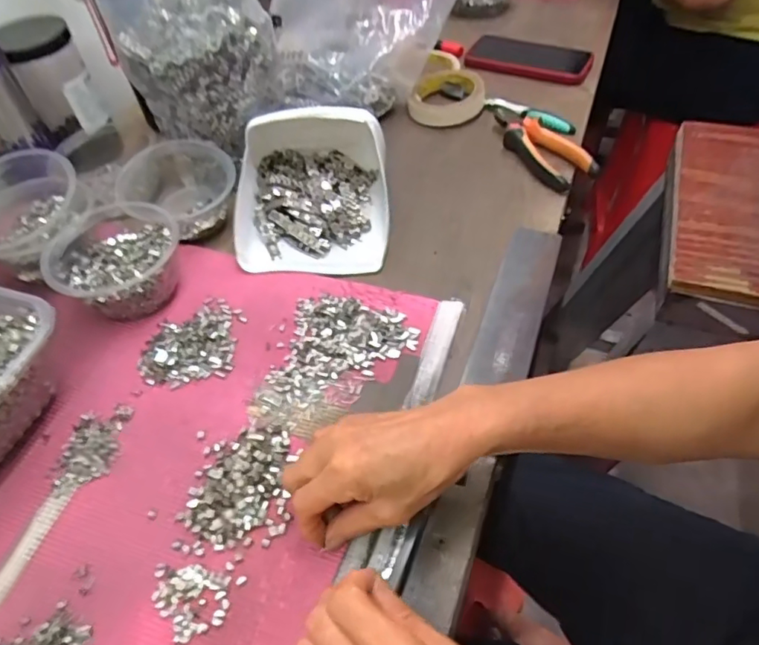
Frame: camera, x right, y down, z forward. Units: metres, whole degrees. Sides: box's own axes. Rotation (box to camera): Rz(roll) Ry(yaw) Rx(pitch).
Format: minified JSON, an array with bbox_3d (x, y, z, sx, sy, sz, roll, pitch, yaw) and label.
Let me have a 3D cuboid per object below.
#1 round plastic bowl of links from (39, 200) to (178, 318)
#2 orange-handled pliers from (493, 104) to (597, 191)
[{"bbox_3d":[-0.244,-0.058,0.520,0.114,0.058,0.118,-2,52,2],"label":"round plastic bowl of links"},{"bbox_3d":[0.182,-0.209,0.643,0.061,0.025,0.163,-23,54,-14],"label":"orange-handled pliers"}]

